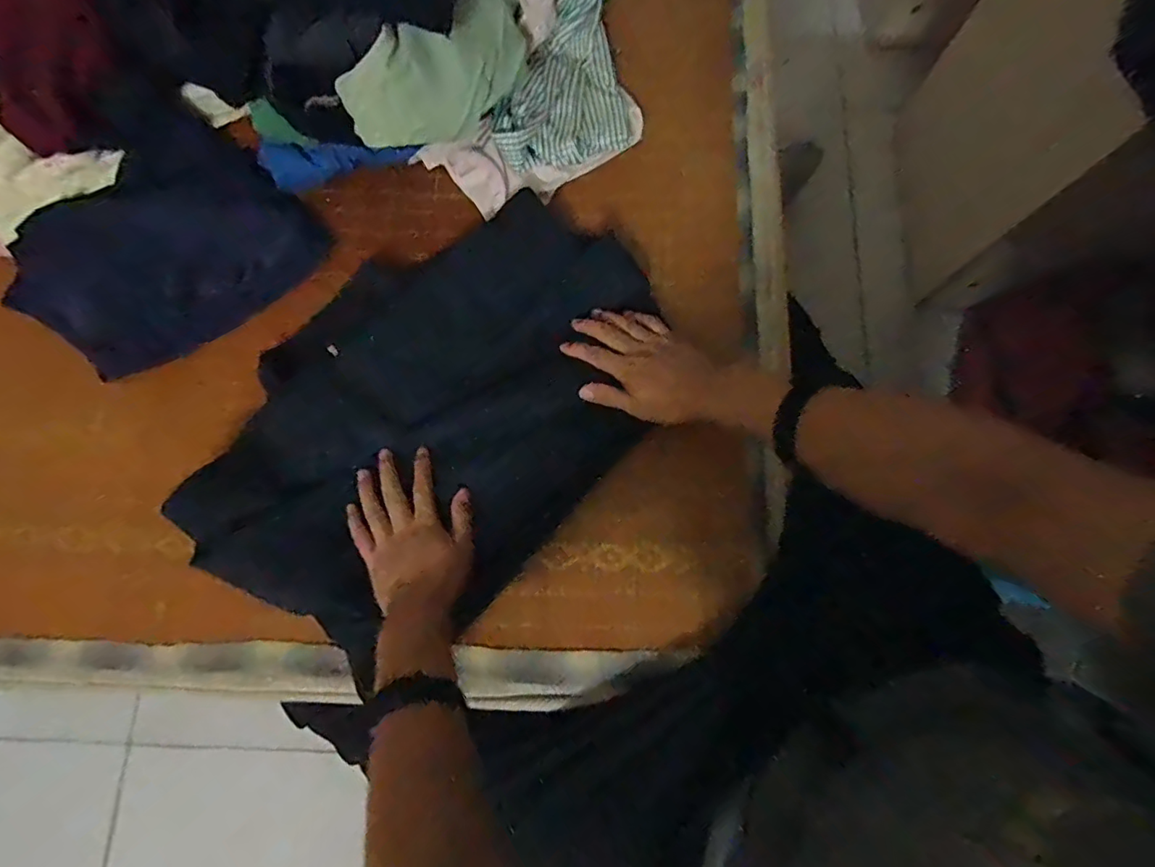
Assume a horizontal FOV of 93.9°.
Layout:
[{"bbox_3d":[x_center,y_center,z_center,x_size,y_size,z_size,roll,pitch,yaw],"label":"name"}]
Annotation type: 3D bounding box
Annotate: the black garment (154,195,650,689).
[{"bbox_3d":[-0.147,-0.031,0.610,0.361,0.045,0.537,42,81,9],"label":"black garment"}]

